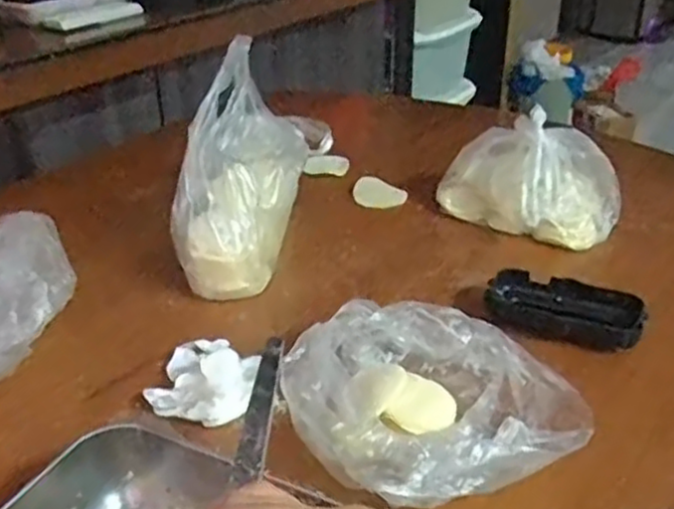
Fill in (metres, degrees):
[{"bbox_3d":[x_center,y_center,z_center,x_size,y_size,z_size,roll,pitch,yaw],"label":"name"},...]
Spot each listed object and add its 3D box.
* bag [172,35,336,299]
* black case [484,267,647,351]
[{"bbox_3d":[-0.072,-0.086,0.609,0.086,0.134,0.202,9,32,16],"label":"bag"},{"bbox_3d":[0.167,0.039,0.537,0.110,0.026,0.046,16,34,26],"label":"black case"}]

